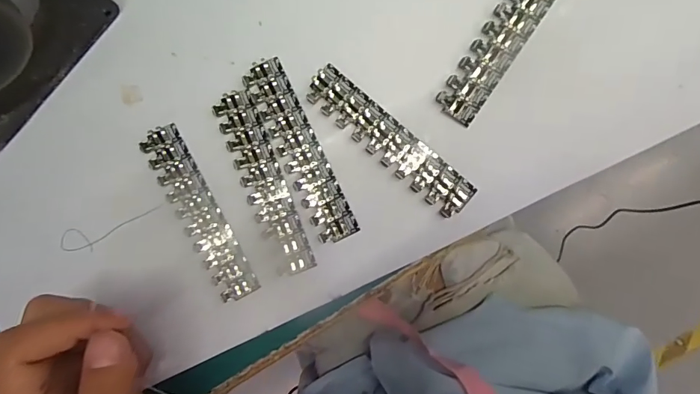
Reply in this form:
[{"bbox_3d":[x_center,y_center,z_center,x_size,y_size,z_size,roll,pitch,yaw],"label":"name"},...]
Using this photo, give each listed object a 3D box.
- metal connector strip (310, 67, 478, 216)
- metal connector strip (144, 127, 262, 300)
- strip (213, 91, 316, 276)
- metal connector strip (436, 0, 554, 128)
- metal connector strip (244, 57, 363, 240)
[{"bbox_3d":[0.022,-0.031,0.246,0.110,0.004,0.023,41,97,1],"label":"metal connector strip"},{"bbox_3d":[-0.089,0.011,0.259,0.023,0.007,0.107,-29,92,7],"label":"metal connector strip"},{"bbox_3d":[-0.050,-0.007,0.254,0.024,0.005,0.109,-20,93,6],"label":"strip"},{"bbox_3d":[0.087,-0.092,0.238,0.023,0.007,0.111,33,97,1],"label":"metal connector strip"},{"bbox_3d":[-0.029,-0.026,0.252,0.022,0.004,0.109,-26,92,6],"label":"metal connector strip"}]

